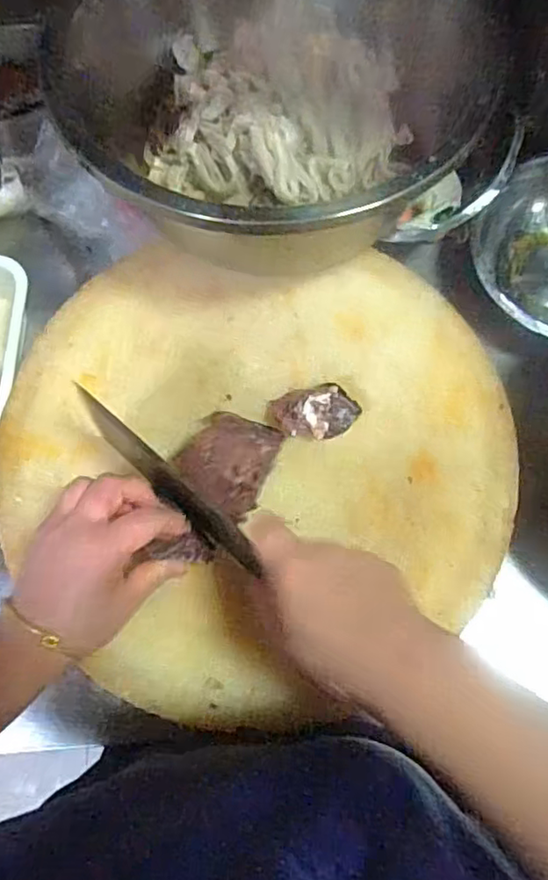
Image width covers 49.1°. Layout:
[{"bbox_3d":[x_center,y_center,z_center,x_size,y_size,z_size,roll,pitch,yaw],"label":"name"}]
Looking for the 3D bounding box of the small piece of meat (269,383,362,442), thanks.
[{"bbox_3d":[0.033,-0.022,0.485,0.069,0.033,0.038,-4,74,-2],"label":"small piece of meat"}]

